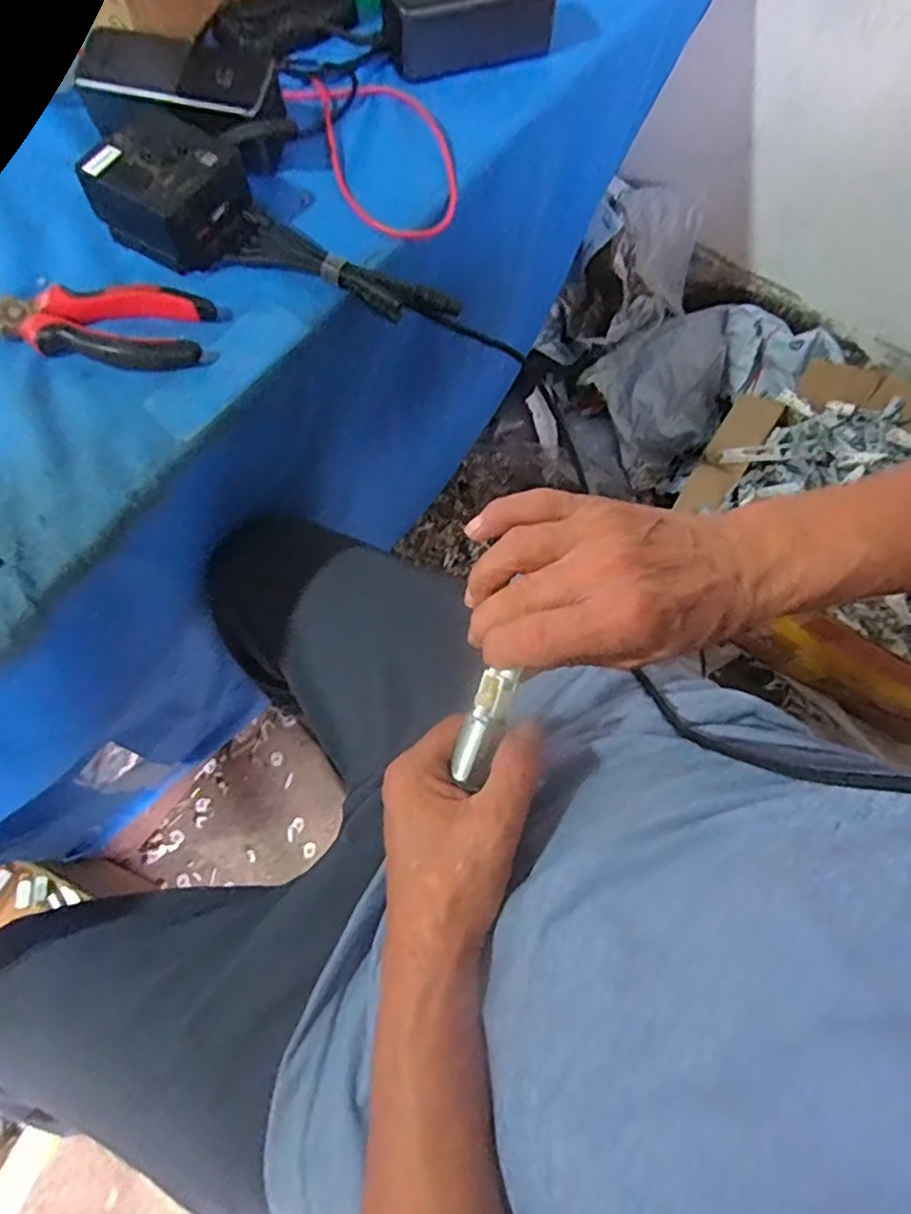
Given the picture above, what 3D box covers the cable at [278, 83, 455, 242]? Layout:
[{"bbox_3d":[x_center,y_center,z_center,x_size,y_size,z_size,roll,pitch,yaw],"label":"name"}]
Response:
[{"bbox_3d":[-0.053,-0.338,0.481,0.089,0.017,0.175,-25,72,-11],"label":"cable"}]

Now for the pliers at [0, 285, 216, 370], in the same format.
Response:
[{"bbox_3d":[-0.234,-0.177,0.409,0.153,0.018,0.049,1,69,-2],"label":"pliers"}]

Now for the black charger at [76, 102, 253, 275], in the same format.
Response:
[{"bbox_3d":[-0.186,-0.275,0.433,0.092,0.047,0.080,28,70,8],"label":"black charger"}]

